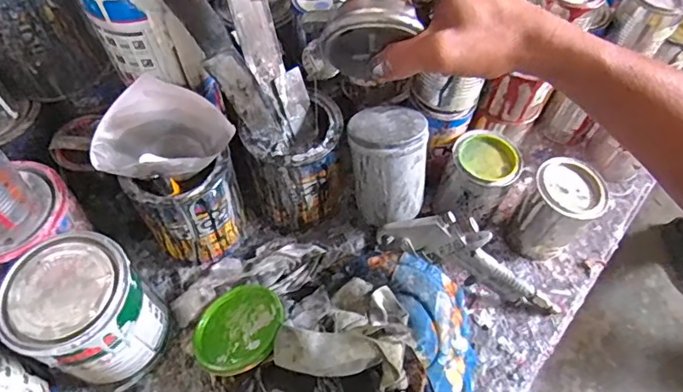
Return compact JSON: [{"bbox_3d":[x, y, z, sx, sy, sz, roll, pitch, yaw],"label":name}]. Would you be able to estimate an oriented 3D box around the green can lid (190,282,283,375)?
[{"bbox_3d":[-0.101,0.130,0.491,0.091,0.011,0.089,-13,43,12],"label":"green can lid"}]

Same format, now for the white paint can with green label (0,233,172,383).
[{"bbox_3d":[-0.228,0.112,0.458,0.102,0.133,0.100,1,57,-2],"label":"white paint can with green label"}]

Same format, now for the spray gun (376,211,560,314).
[{"bbox_3d":[0.143,0.069,0.511,0.207,0.059,0.031,30,58,-11],"label":"spray gun"}]

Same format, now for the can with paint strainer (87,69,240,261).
[{"bbox_3d":[-0.169,-0.019,0.516,0.113,0.157,0.125,-39,66,-24],"label":"can with paint strainer"}]

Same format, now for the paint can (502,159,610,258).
[{"bbox_3d":[0.236,0.020,0.555,0.070,0.107,0.069,1,57,-2],"label":"paint can"}]

